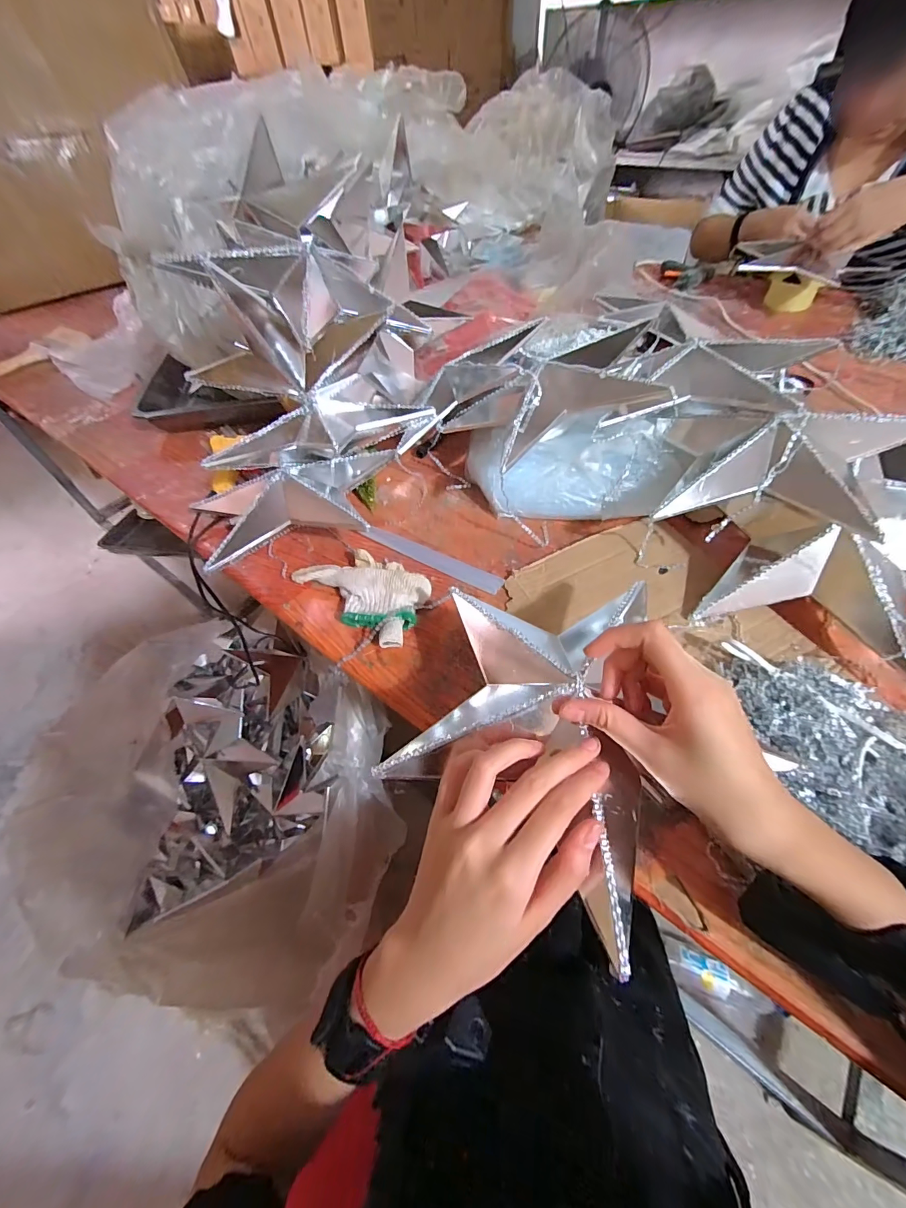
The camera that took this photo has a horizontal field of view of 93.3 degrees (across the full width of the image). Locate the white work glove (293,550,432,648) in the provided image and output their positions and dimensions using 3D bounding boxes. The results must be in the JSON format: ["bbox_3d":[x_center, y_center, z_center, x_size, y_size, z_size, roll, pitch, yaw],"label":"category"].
[{"bbox_3d":[-0.095,-0.019,0.439,0.148,0.023,0.080,28,60,22],"label":"white work glove"}]

